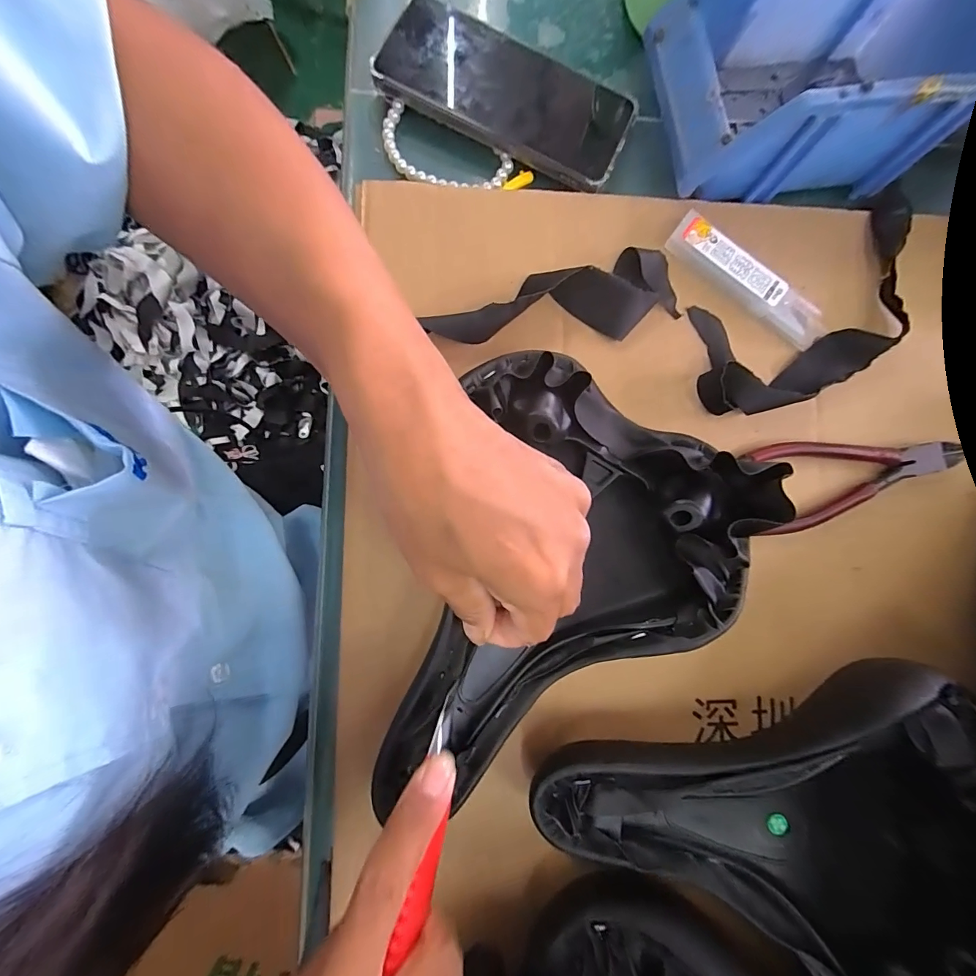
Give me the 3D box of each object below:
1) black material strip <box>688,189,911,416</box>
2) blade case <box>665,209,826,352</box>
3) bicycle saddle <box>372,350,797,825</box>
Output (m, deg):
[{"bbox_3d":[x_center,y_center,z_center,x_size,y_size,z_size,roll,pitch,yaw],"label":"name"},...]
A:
[{"bbox_3d":[0.220,-0.118,0.268,0.208,0.016,0.088,-32,89,-6],"label":"black material strip"},{"bbox_3d":[0.167,-0.132,0.265,0.114,0.016,0.028,35,84,-1],"label":"blade case"},{"bbox_3d":[0.022,0.059,0.200,0.155,0.049,0.228,32,81,4],"label":"bicycle saddle"}]

